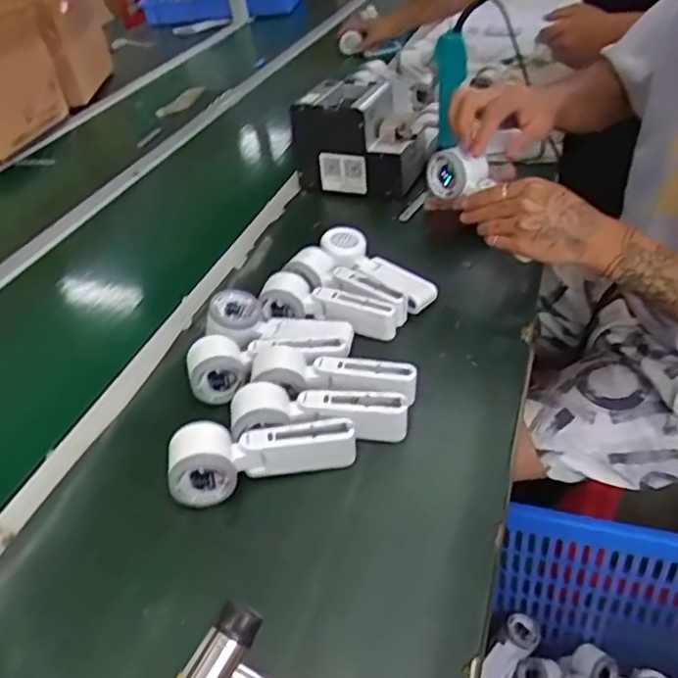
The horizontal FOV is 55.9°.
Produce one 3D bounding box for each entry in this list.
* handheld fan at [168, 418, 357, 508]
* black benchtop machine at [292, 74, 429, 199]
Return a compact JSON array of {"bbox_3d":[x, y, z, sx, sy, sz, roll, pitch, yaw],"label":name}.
[{"bbox_3d":[-0.068,0.106,0.581,0.164,0.048,0.052,-8,38,-2],"label":"handheld fan"},{"bbox_3d":[0.032,-0.320,1.022,0.191,0.136,0.138,5,39,17],"label":"black benchtop machine"}]

